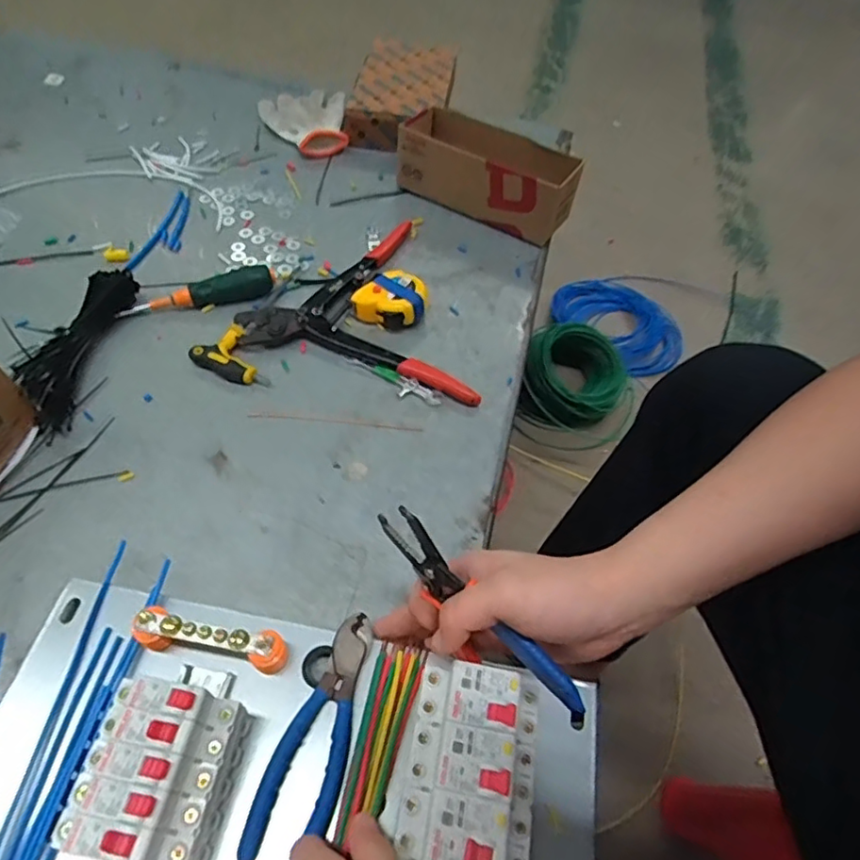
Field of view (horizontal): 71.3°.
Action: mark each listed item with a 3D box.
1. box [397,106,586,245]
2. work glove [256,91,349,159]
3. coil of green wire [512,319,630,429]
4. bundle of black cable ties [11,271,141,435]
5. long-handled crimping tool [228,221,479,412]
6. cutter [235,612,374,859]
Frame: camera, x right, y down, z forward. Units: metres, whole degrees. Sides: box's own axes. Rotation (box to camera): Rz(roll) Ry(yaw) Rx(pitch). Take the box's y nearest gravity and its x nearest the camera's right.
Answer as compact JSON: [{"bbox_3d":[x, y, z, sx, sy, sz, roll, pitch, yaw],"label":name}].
[{"bbox_3d":[0.073,-0.338,0.779,0.244,0.079,0.104,31,57,19],"label":"box"},{"bbox_3d":[-0.183,-0.450,0.867,0.122,0.029,0.145,-6,53,-8],"label":"work glove"},{"bbox_3d":[0.277,-0.097,1.142,0.193,0.113,0.199,2,54,-3],"label":"coil of green wire"},{"bbox_3d":[-0.355,-0.089,0.598,0.059,0.032,0.197,5,53,0],"label":"bundle of black cable ties"},{"bbox_3d":[-0.045,-0.157,0.672,0.253,0.022,0.243,14,53,7],"label":"long-handled crimping tool"},{"bbox_3d":[-0.071,0.204,0.402,0.049,0.009,0.160,19,55,11],"label":"cutter"}]

